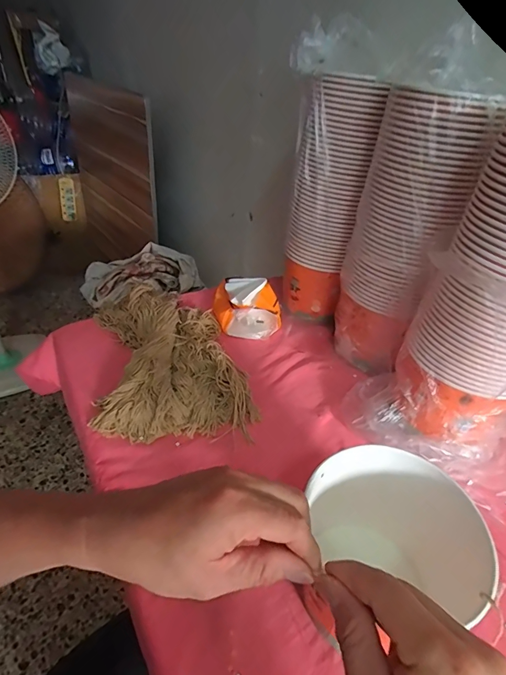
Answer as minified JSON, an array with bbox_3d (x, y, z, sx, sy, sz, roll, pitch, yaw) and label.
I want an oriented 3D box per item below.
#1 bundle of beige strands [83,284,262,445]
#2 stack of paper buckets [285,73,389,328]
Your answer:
[{"bbox_3d":[-0.145,0.020,0.663,0.232,0.058,0.349,-6,39,-14],"label":"bundle of beige strands"},{"bbox_3d":[0.120,-0.209,0.702,0.098,0.417,0.106,-2,38,-9],"label":"stack of paper buckets"}]

